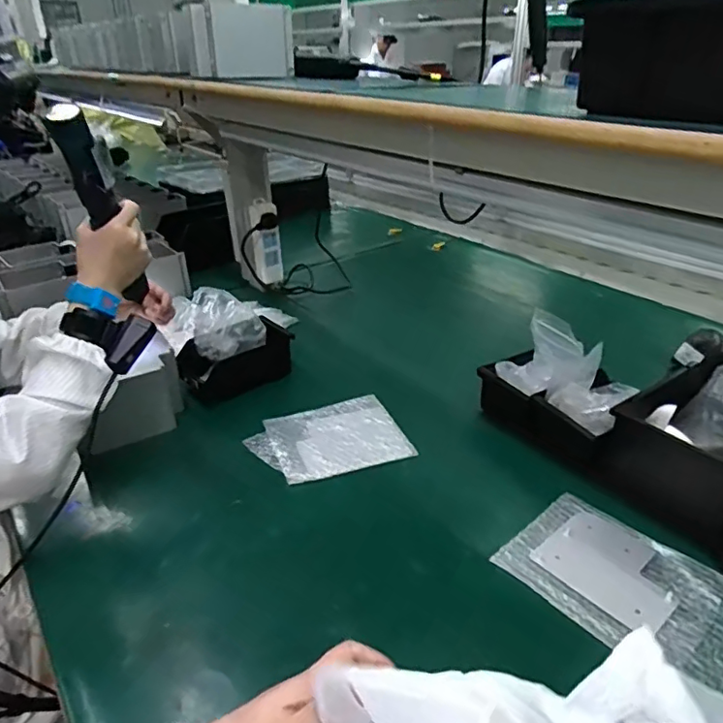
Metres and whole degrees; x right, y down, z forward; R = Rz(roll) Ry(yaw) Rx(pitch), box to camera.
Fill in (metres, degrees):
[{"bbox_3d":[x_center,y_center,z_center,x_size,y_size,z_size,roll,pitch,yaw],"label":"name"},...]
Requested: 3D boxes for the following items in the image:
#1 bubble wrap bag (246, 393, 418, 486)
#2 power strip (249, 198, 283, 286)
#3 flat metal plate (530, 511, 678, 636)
[{"bbox_3d":[-0.049,0.107,0.802,0.209,0.010,0.147,-13,31,-16],"label":"bubble wrap bag"},{"bbox_3d":[-0.202,-0.251,1.221,0.071,0.193,0.033,-23,36,-34],"label":"power strip"},{"bbox_3d":[0.268,0.221,0.599,0.114,0.004,0.131,-22,35,-36],"label":"flat metal plate"}]

